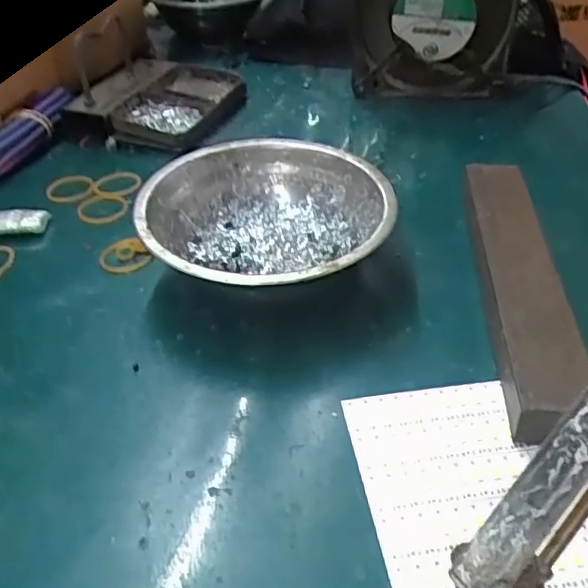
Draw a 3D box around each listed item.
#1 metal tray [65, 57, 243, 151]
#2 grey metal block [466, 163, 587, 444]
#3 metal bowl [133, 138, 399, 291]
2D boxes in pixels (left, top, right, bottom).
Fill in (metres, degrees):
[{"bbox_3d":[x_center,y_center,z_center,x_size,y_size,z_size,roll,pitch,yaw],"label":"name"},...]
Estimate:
[{"bbox_3d":[-0.102,-0.147,0.469,0.107,0.029,0.109,10,41,15],"label":"metal tray"},{"bbox_3d":[0.107,-0.008,0.295,0.033,0.021,0.187,3,40,6],"label":"grey metal block"},{"bbox_3d":[-0.014,-0.032,0.315,0.121,0.043,0.123,-1,40,1],"label":"metal bowl"}]

